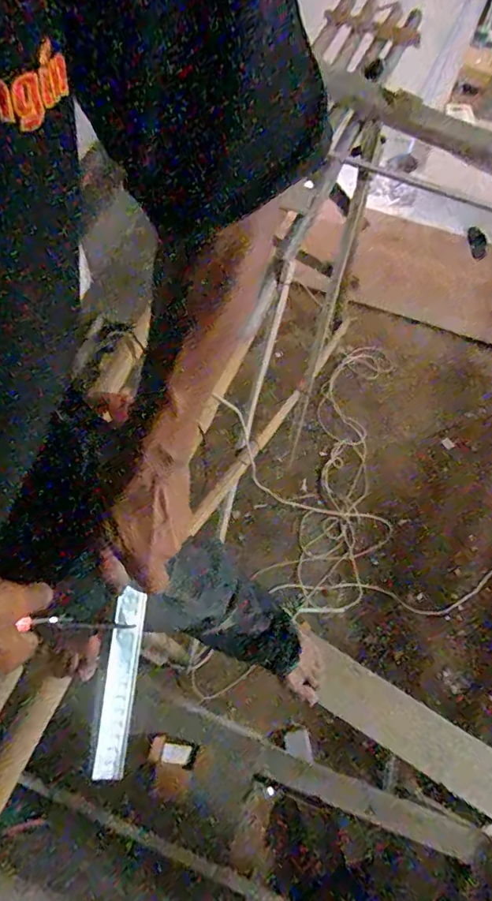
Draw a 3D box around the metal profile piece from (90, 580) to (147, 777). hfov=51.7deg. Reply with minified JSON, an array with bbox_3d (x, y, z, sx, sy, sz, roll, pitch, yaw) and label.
[{"bbox_3d":[-0.100,0.184,0.406,0.021,0.018,0.140,6,78,0],"label":"metal profile piece"}]

